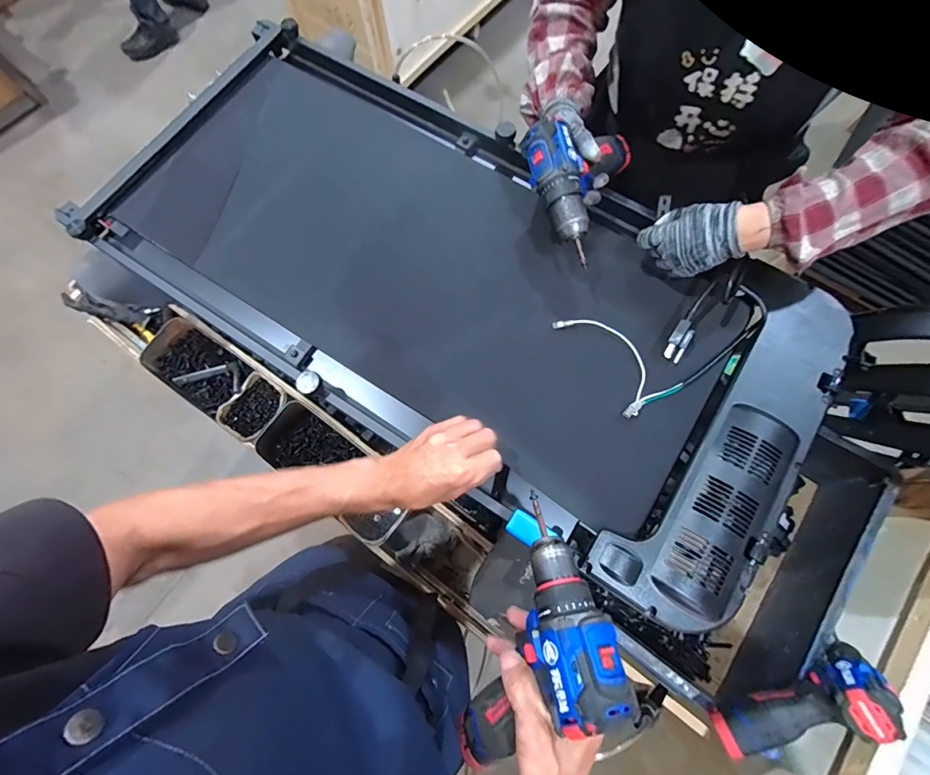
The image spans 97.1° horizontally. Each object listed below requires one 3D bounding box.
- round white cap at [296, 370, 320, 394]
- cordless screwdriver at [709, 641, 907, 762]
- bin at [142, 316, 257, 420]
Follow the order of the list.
[{"bbox_3d":[-0.200,-0.007,0.521,0.029,0.009,0.028,0,74,1],"label":"round white cap"},{"bbox_3d":[0.427,0.410,0.525,0.203,0.115,0.070,-35,76,15],"label":"cordless screwdriver"},{"bbox_3d":[-0.554,-0.039,0.859,0.225,0.054,0.129,34,77,9],"label":"bin"}]

